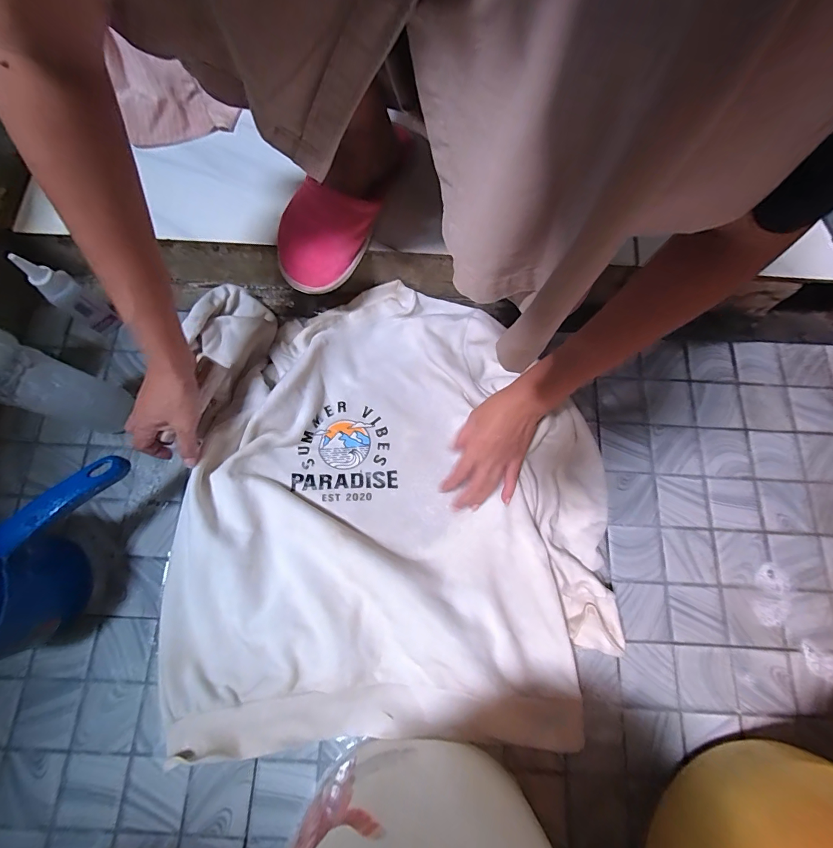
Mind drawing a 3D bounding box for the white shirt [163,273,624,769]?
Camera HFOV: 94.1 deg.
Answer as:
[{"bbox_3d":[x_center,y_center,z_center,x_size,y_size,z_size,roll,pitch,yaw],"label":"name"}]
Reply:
[{"bbox_3d":[-0.033,0.078,0.464,0.496,0.056,0.523,-1,74,-2],"label":"white shirt"}]

